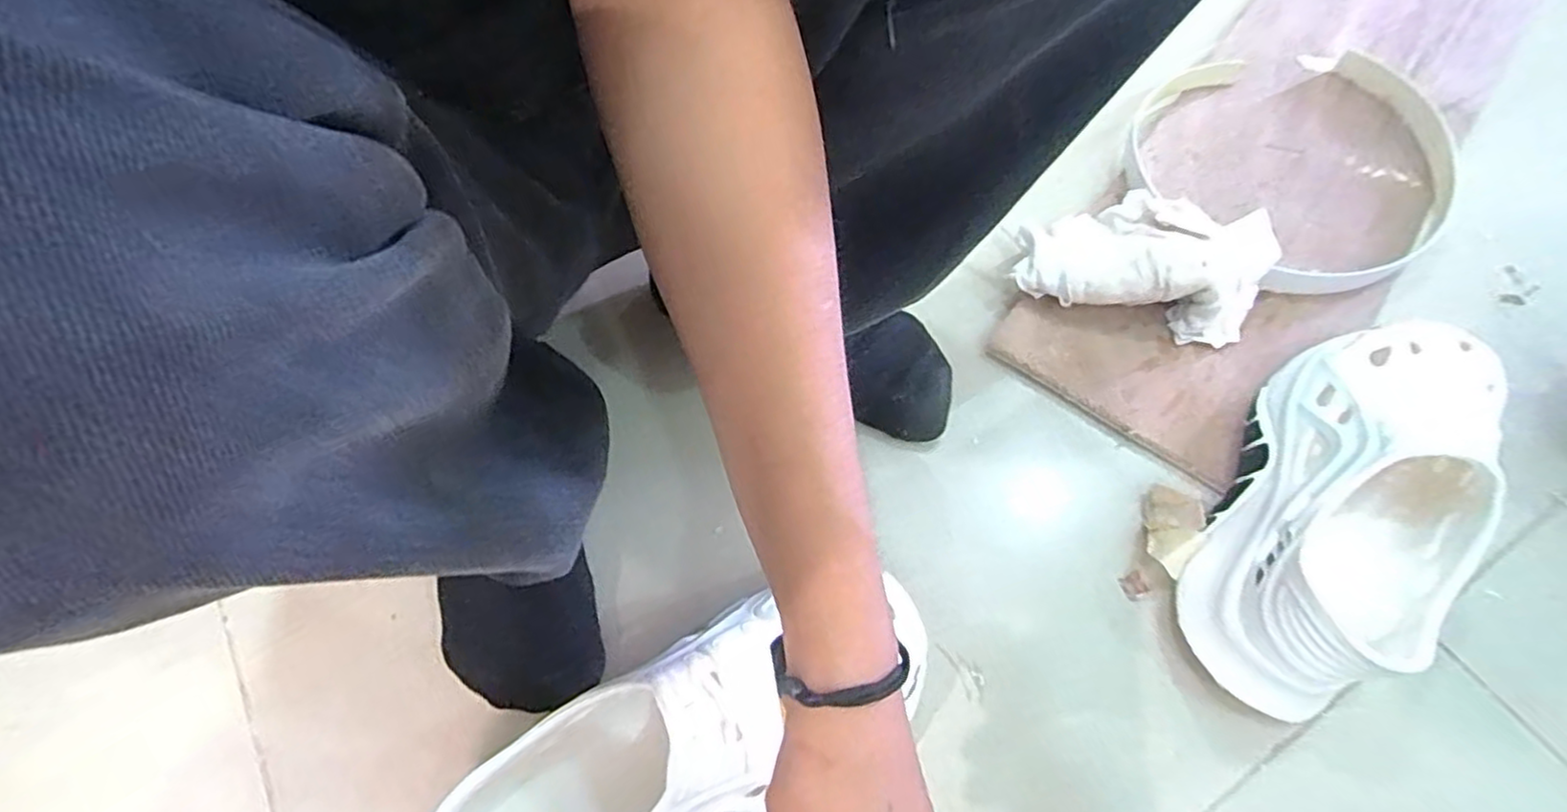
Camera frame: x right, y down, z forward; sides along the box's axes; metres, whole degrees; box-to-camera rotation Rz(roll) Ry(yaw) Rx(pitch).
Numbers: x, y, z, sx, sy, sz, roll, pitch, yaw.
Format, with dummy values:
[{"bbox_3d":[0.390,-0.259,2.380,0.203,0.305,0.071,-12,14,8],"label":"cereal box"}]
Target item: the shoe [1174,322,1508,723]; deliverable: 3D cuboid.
[{"bbox_3d":[0.323,0.051,0.406,0.108,0.089,0.258,31,67,17],"label":"shoe"}]

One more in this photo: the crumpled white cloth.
[{"bbox_3d":[0.256,-0.111,0.512,0.158,0.052,0.102,16,63,10],"label":"crumpled white cloth"}]

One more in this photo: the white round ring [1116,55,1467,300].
[{"bbox_3d":[0.403,-0.204,0.569,0.273,0.033,0.239,-32,65,-15],"label":"white round ring"}]

